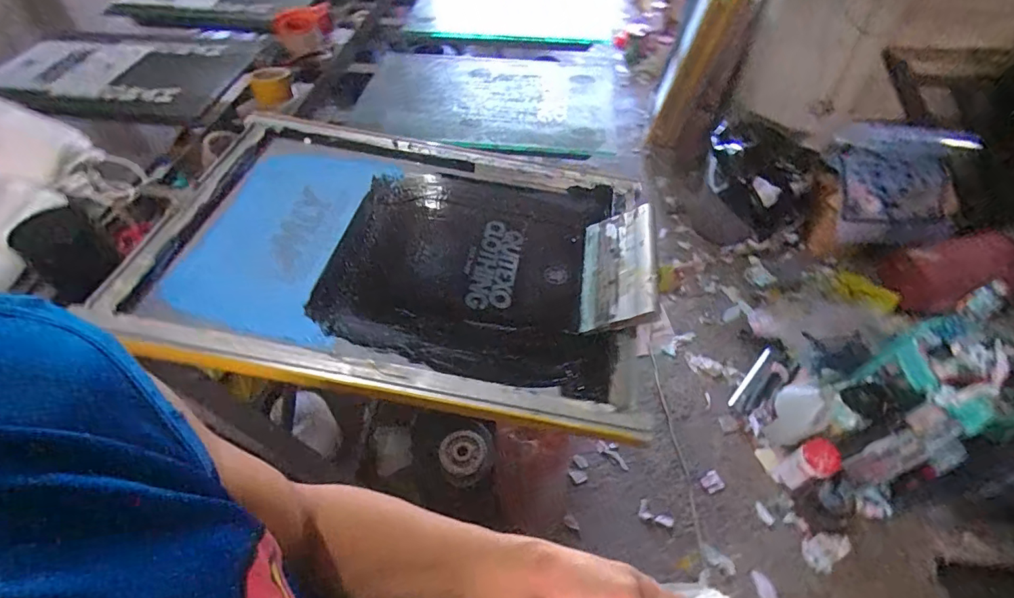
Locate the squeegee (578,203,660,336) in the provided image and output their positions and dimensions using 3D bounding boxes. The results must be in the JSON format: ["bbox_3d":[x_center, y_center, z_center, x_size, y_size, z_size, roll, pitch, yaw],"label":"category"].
[{"bbox_3d":[0.173,-0.052,0.773,0.120,0.026,0.240,-20,43,31],"label":"squeegee"}]

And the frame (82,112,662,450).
[{"bbox_3d":[-0.155,-0.085,0.794,0.733,0.052,0.565,9,51,-2],"label":"frame"}]

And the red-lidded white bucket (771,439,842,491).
[{"bbox_3d":[0.853,0.476,1.394,0.093,0.201,0.095,1,52,-1],"label":"red-lidded white bucket"}]

